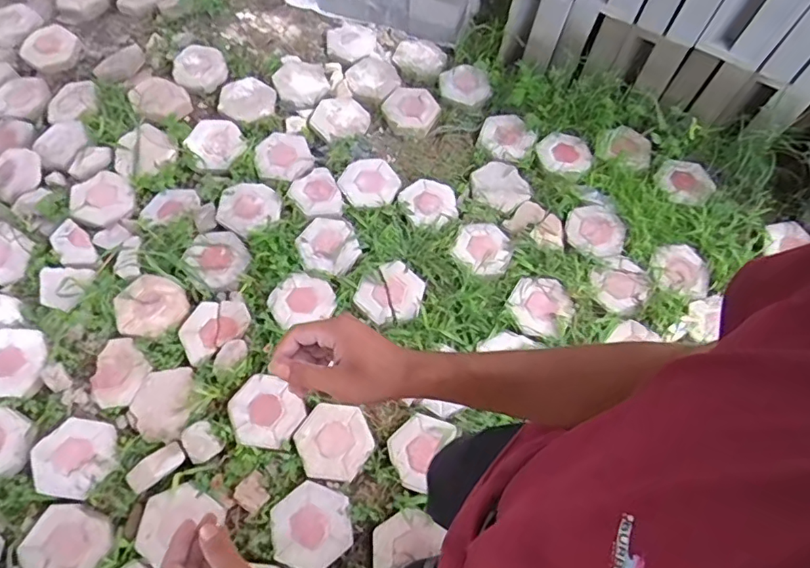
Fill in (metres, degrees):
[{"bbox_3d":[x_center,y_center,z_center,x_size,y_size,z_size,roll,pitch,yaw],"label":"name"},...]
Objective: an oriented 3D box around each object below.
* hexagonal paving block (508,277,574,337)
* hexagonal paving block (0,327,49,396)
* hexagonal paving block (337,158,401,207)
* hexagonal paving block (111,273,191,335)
[{"bbox_3d":[0.429,0.067,1.659,0.190,0.021,0.199,-17,67,-11],"label":"hexagonal paving block"},{"bbox_3d":[-1.133,0.218,1.501,0.227,0.048,0.185,1,64,-3],"label":"hexagonal paving block"},{"bbox_3d":[-0.120,-0.349,1.808,0.199,0.045,0.164,-11,66,-9],"label":"hexagonal paving block"},{"bbox_3d":[-0.766,0.059,1.591,0.207,0.038,0.191,5,64,-1],"label":"hexagonal paving block"}]

